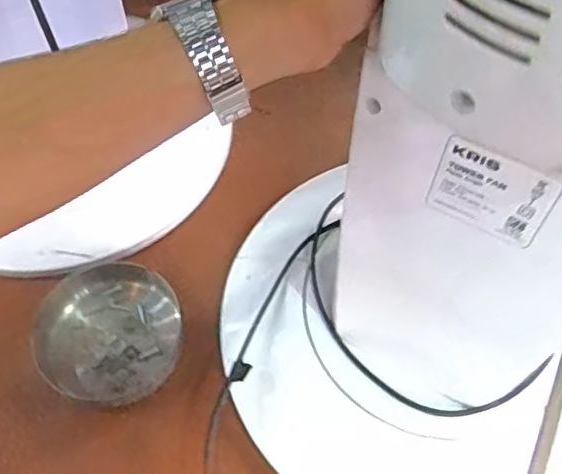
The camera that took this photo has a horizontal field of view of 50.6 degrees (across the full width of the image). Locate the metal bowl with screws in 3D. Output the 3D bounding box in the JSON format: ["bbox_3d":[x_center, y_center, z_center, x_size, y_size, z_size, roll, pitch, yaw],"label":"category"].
[{"bbox_3d":[-0.143,0.081,0.505,0.112,0.040,0.115,-1,59,2],"label":"metal bowl with screws"}]

